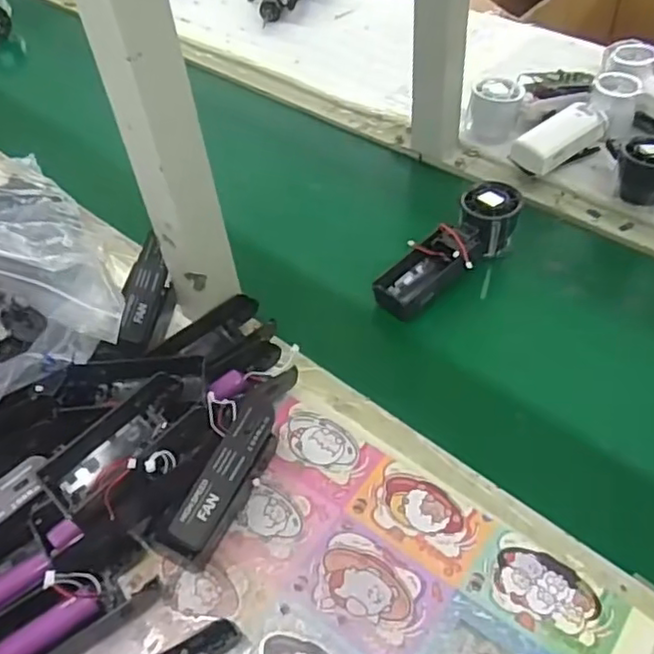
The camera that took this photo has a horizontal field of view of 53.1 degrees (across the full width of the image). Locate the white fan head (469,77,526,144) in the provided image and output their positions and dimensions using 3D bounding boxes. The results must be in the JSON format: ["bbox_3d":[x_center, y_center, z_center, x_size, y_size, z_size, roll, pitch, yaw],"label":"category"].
[{"bbox_3d":[0.190,-0.241,0.733,0.061,0.061,0.046,7,49,11],"label":"white fan head"}]

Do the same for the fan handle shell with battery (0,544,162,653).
[{"bbox_3d":[-0.162,0.182,0.412,0.107,0.028,0.044,-29,52,-20],"label":"fan handle shell with battery"}]

